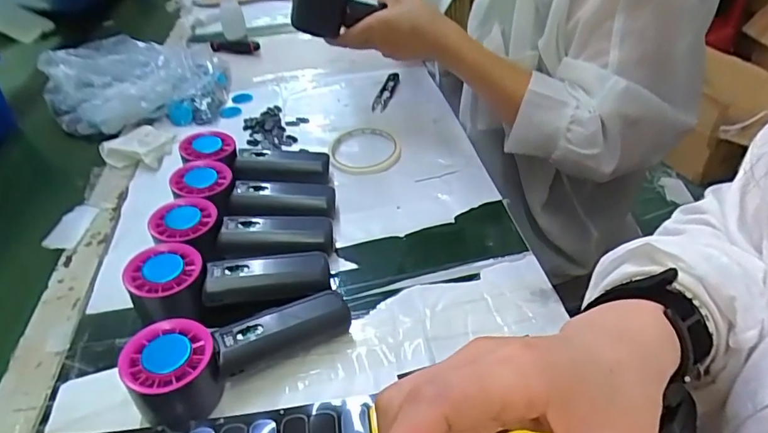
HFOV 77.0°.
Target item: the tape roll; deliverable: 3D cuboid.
[{"bbox_3d":[-0.024,-0.083,0.581,0.082,0.012,0.088,-3,40,2],"label":"tape roll"}]

